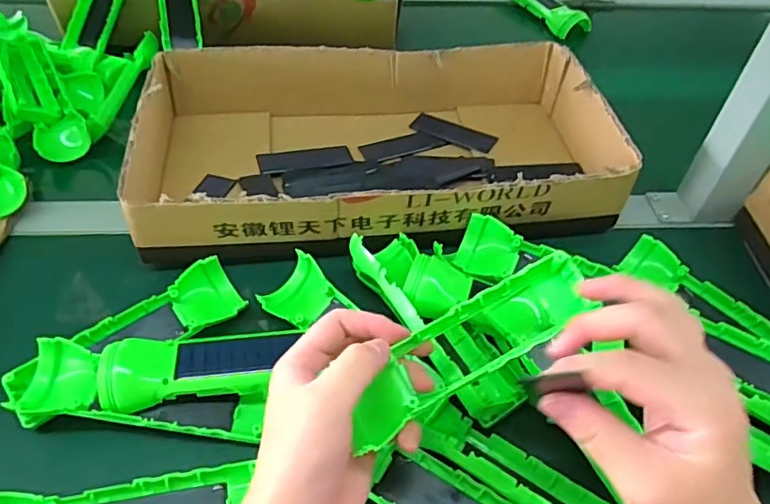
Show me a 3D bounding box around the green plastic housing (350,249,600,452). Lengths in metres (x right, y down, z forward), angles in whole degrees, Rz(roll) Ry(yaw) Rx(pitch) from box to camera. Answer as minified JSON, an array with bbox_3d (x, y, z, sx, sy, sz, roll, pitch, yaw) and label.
[{"bbox_3d":[0.049,0.056,0.328,0.154,0.036,0.039,-32,57,-12],"label":"green plastic housing"}]

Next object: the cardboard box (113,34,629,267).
[{"bbox_3d":[-0.004,-0.106,0.517,0.398,0.078,0.232,-4,49,-6],"label":"cardboard box"}]

